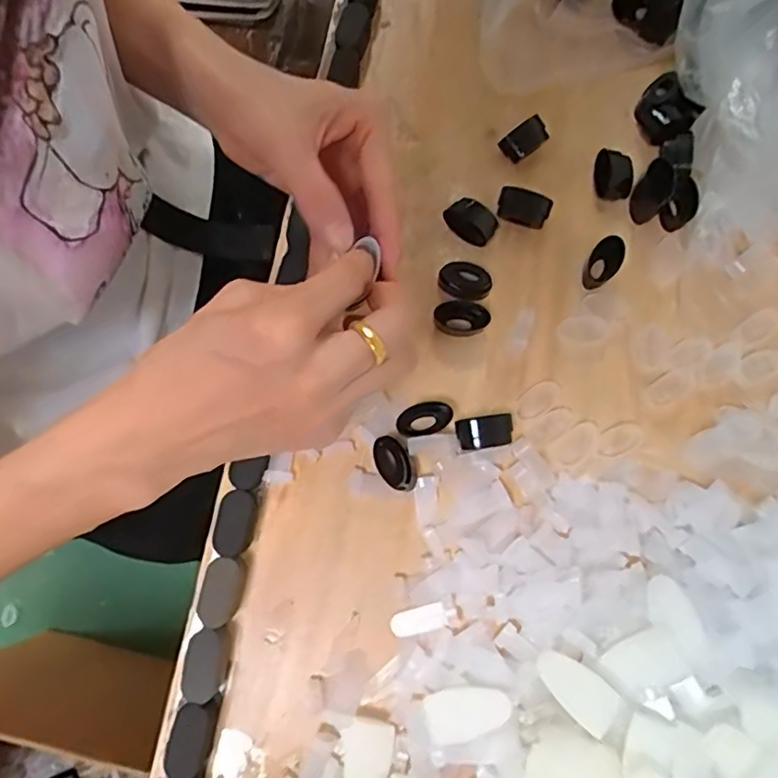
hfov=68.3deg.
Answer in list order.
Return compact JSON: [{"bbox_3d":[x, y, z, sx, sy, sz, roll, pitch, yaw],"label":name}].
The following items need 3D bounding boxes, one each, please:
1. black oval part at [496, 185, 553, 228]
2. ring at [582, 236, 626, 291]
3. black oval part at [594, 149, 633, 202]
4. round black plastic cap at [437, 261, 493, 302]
[{"bbox_3d":[0.089,-0.120,0.383,0.034,0.021,0.017,23,79,5],"label":"black oval part"},{"bbox_3d":[0.139,-0.081,0.372,0.020,0.015,0.034,29,79,6],"label":"ring"},{"bbox_3d":[0.150,-0.143,0.385,0.022,0.017,0.030,7,78,2],"label":"black oval part"},{"bbox_3d":[0.048,-0.067,0.367,0.033,0.025,0.014,24,47,-7],"label":"round black plastic cap"}]

